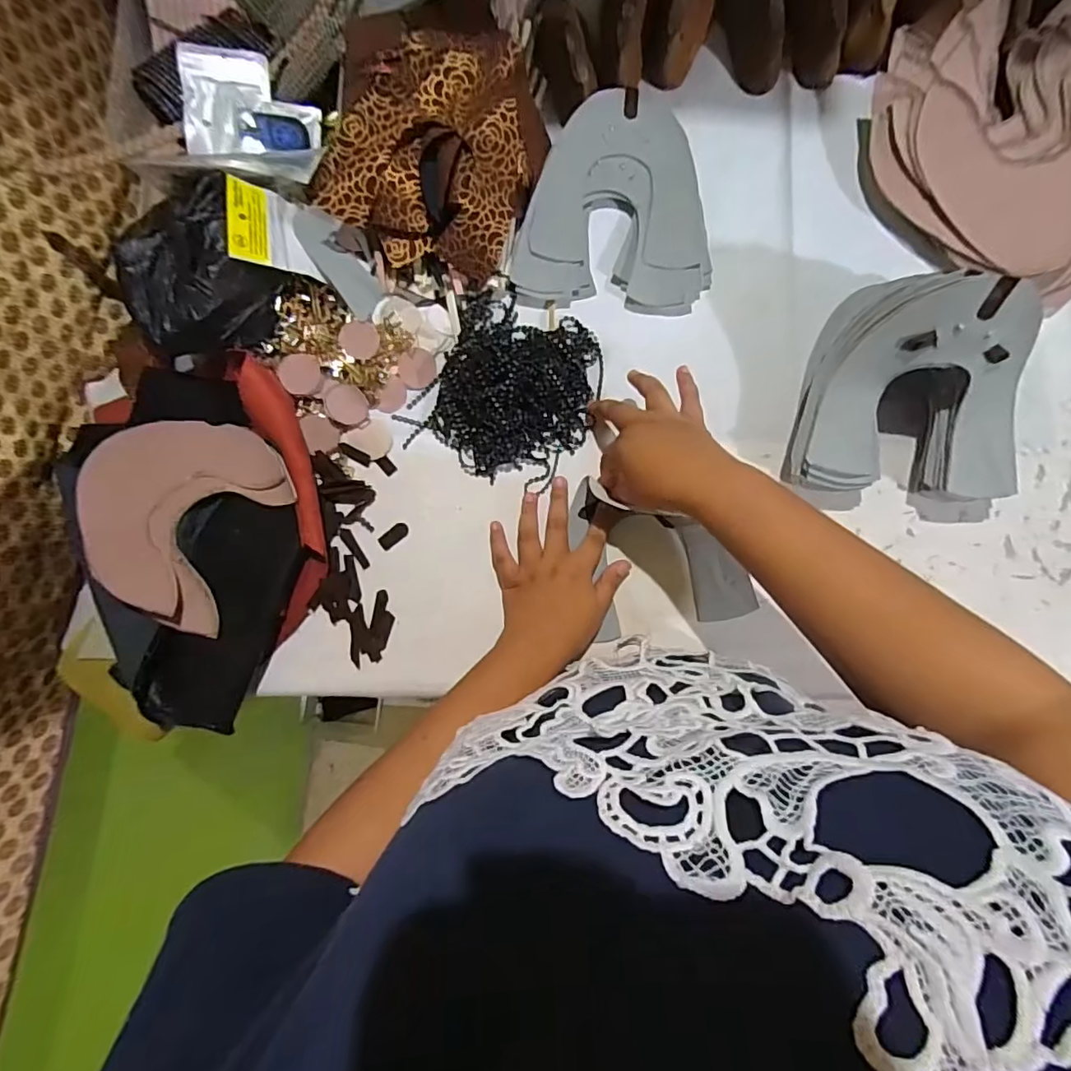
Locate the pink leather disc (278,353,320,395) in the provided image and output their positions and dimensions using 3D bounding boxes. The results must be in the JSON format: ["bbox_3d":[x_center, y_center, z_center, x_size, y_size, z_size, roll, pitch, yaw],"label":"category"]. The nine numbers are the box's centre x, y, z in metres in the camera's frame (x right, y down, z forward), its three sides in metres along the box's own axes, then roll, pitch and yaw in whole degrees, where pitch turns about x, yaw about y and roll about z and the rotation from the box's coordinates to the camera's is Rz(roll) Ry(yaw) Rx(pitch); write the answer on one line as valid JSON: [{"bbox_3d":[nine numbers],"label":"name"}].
[{"bbox_3d":[-0.204,-0.139,0.473,0.036,0.004,0.035,0,84,1],"label":"pink leather disc"}]

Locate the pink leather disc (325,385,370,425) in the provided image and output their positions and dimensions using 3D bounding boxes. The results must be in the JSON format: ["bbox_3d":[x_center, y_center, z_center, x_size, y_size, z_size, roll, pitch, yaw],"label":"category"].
[{"bbox_3d":[-0.164,-0.114,0.480,0.033,0.004,0.034,0,91,-19],"label":"pink leather disc"}]

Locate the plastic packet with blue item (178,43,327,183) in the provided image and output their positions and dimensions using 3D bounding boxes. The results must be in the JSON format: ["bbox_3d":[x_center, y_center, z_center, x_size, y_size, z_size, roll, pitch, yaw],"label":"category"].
[{"bbox_3d":[-0.247,-0.367,0.480,0.109,0.020,0.103,1,87,-19],"label":"plastic packet with blue item"}]

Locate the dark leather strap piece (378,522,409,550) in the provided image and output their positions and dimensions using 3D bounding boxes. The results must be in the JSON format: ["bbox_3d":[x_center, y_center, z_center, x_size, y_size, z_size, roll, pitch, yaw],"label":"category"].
[{"bbox_3d":[-0.122,0.001,0.476,0.027,0.004,0.013,-42,84,-3],"label":"dark leather strap piece"}]

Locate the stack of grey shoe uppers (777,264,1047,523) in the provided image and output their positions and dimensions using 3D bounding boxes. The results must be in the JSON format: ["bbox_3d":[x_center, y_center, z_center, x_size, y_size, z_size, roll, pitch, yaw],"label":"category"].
[{"bbox_3d":[0.308,-0.102,0.423,0.168,0.114,0.161,15,84,3],"label":"stack of grey shoe uppers"}]

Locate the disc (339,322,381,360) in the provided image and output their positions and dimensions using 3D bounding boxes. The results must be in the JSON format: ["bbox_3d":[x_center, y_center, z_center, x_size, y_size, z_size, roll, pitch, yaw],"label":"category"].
[{"bbox_3d":[-0.155,-0.171,0.483,0.034,0.004,0.032,0,91,-4],"label":"disc"}]

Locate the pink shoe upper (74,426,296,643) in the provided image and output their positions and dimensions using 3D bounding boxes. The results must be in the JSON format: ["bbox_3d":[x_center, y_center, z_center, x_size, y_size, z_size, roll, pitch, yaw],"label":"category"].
[{"bbox_3d":[-0.298,-0.026,0.455,0.165,0.017,0.162,28,69,2],"label":"pink shoe upper"}]

